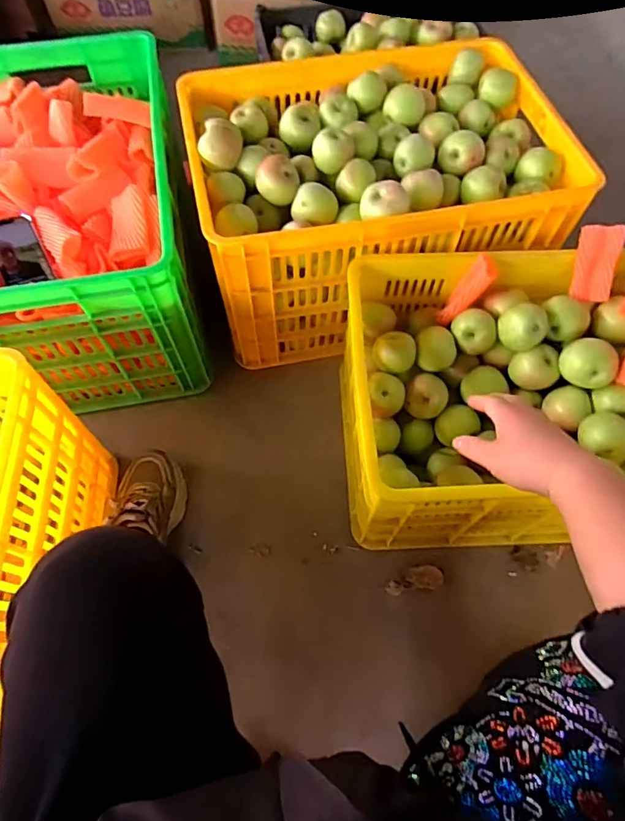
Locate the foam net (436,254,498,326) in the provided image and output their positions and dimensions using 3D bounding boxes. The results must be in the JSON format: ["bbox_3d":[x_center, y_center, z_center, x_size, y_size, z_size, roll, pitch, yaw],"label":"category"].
[{"bbox_3d":[0.233,-0.178,0.739,0.029,0.112,0.047,-10,60,-37],"label":"foam net"}]

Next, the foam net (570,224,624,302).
[{"bbox_3d":[0.423,-0.220,0.723,0.059,0.011,0.108,17,105,35],"label":"foam net"}]

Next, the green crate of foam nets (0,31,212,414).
[{"bbox_3d":[-0.448,-0.337,0.884,0.414,0.315,0.584,-9,63,-6],"label":"green crate of foam nets"}]

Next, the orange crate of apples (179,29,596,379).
[{"bbox_3d":[0.093,-0.410,0.927,0.583,0.327,0.466,-11,64,-7],"label":"orange crate of apples"}]

